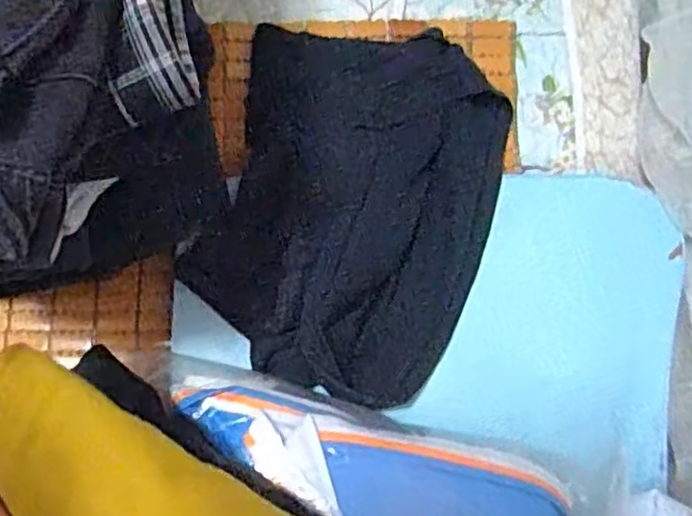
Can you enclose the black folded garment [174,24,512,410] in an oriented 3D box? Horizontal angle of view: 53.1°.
[{"bbox_3d":[0.003,-0.048,0.539,0.217,0.039,0.292,17,81,3],"label":"black folded garment"}]

